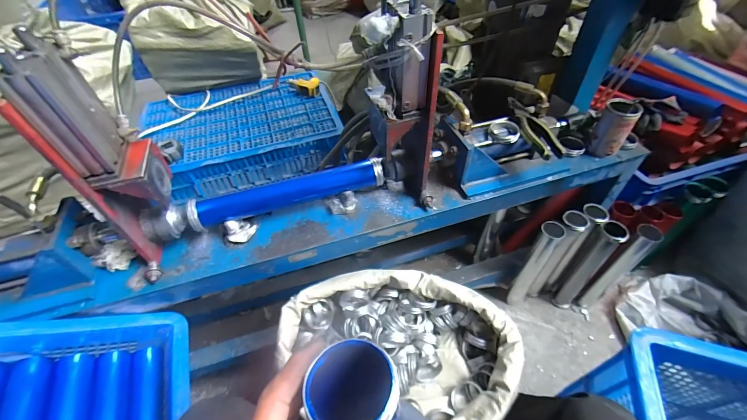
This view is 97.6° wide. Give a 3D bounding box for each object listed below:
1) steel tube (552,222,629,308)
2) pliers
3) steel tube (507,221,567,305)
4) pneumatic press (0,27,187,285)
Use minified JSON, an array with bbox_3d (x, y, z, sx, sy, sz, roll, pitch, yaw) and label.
[{"bbox_3d":[0.593,0.165,0.919,0.051,0.357,0.068,-32,55,-22],"label":"steel tube"},{"bbox_3d":[0.320,-0.172,0.670,0.051,0.024,0.191,-9,50,-5],"label":"pliers"},{"bbox_3d":[0.450,0.164,0.923,0.061,0.344,0.062,28,56,24],"label":"steel tube"},{"bbox_3d":[-0.364,-0.049,0.487,0.083,0.361,0.145,-6,49,-2],"label":"pneumatic press"}]

